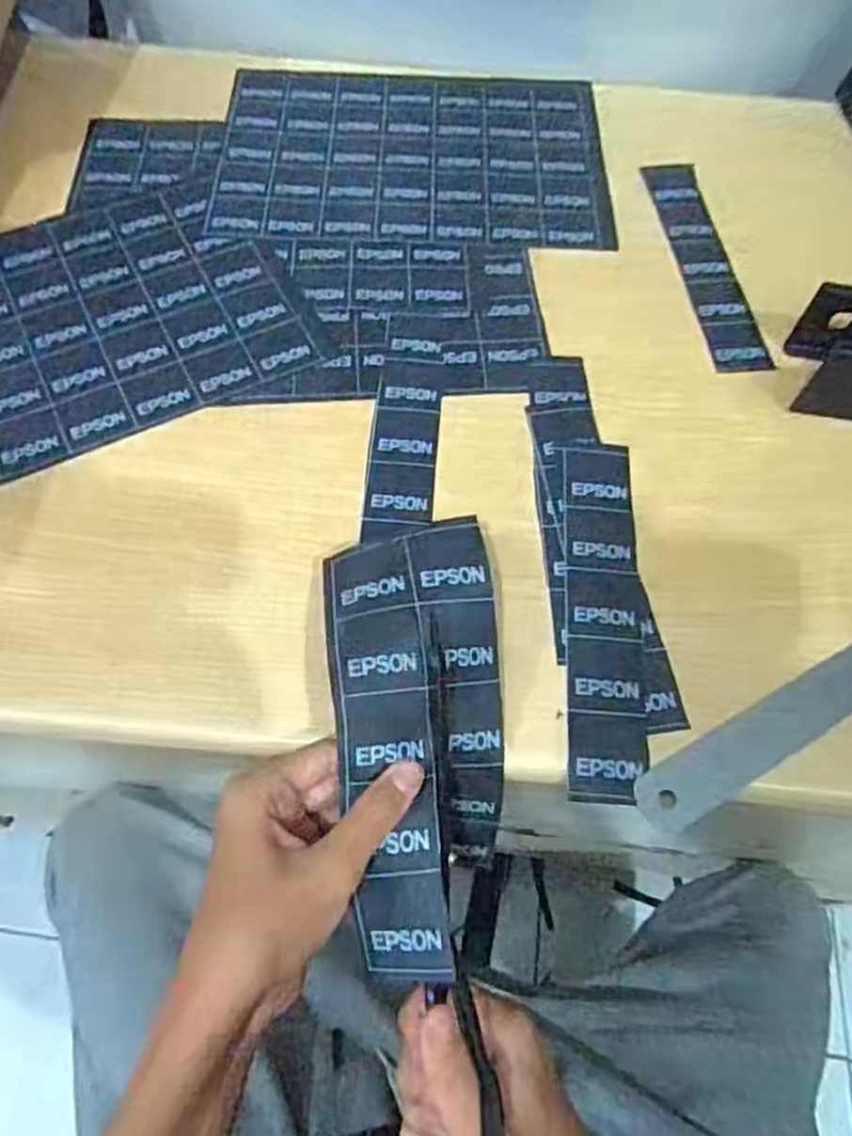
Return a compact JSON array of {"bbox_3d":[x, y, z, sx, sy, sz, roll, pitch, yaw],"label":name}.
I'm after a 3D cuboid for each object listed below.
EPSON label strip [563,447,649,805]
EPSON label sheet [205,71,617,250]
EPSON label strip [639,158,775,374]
[{"bbox_3d":[0.095,0.018,0.393,0.040,0.004,0.205,5,62,1],"label":"EPSON label strip"},{"bbox_3d":[-0.008,-0.324,0.567,0.289,0.004,0.209,2,62,-1],"label":"EPSON label sheet"},{"bbox_3d":[0.197,-0.219,0.522,0.042,0.009,0.202,-5,62,-4],"label":"EPSON label strip"}]

